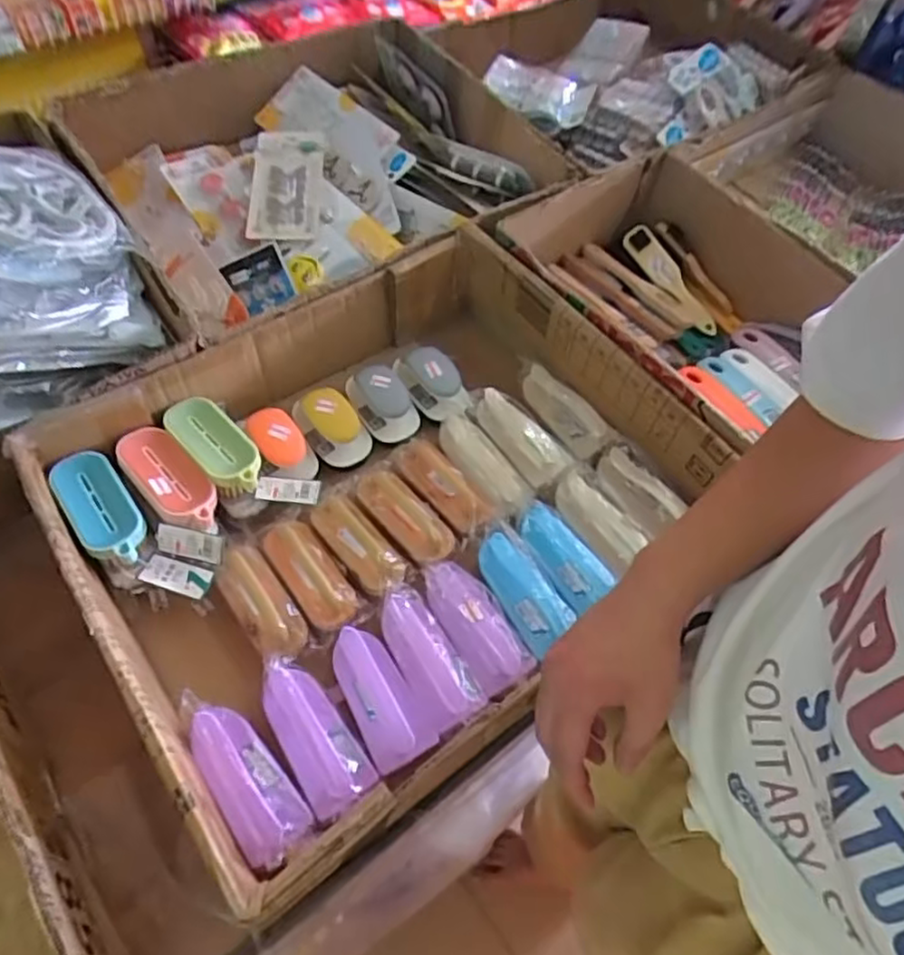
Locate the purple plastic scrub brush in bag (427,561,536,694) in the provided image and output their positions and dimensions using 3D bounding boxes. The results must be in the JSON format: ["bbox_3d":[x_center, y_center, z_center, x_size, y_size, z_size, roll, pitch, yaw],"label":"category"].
[{"bbox_3d":[0.026,0.138,0.658,0.057,0.033,0.131,-26,64,-19],"label":"purple plastic scrub brush in bag"}]

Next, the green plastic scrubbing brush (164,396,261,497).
[{"bbox_3d":[-0.257,-0.034,0.741,0.057,0.033,0.140,-38,68,-23],"label":"green plastic scrubbing brush"}]

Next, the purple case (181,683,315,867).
[{"bbox_3d":[-0.179,0.246,0.575,0.048,0.035,0.152,-35,67,-22],"label":"purple case"}]

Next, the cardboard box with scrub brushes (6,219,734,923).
[{"bbox_3d":[-0.071,0.019,0.716,0.572,0.147,0.488,-33,66,-22],"label":"cardboard box with scrub brushes"}]

